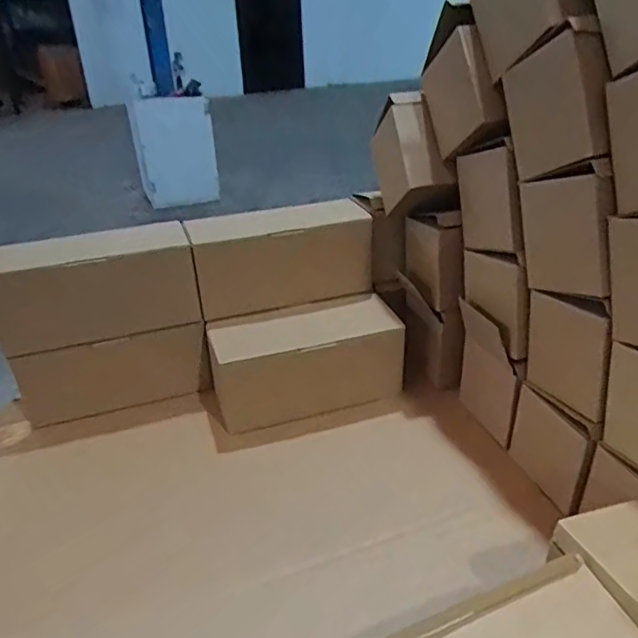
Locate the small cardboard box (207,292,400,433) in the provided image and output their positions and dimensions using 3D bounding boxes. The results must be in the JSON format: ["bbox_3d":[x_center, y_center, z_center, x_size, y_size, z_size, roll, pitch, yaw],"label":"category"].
[{"bbox_3d":[-0.017,0.049,0.681,0.215,0.098,0.094,-11,30,-14],"label":"small cardboard box"}]

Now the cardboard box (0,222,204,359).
[{"bbox_3d":[-0.259,-0.044,0.669,0.219,0.115,0.087,-11,30,-14],"label":"cardboard box"}]

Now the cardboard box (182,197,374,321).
[{"bbox_3d":[-0.046,-0.077,0.706,0.213,0.098,0.073,-12,30,-16],"label":"cardboard box"}]

